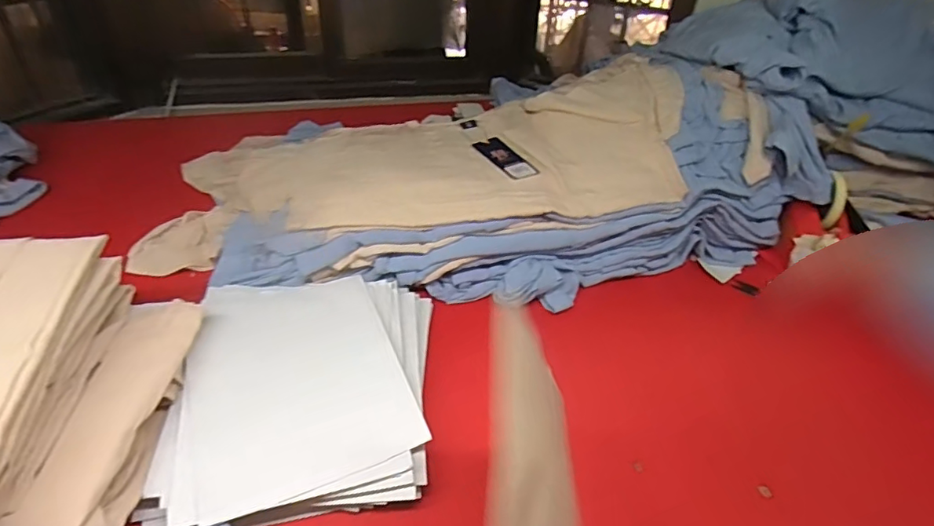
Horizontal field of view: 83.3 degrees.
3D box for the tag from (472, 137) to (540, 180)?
[{"bbox_3d":[0.053,-0.152,0.759,0.046,0.004,0.119,-18,42,-21],"label":"tag"}]

